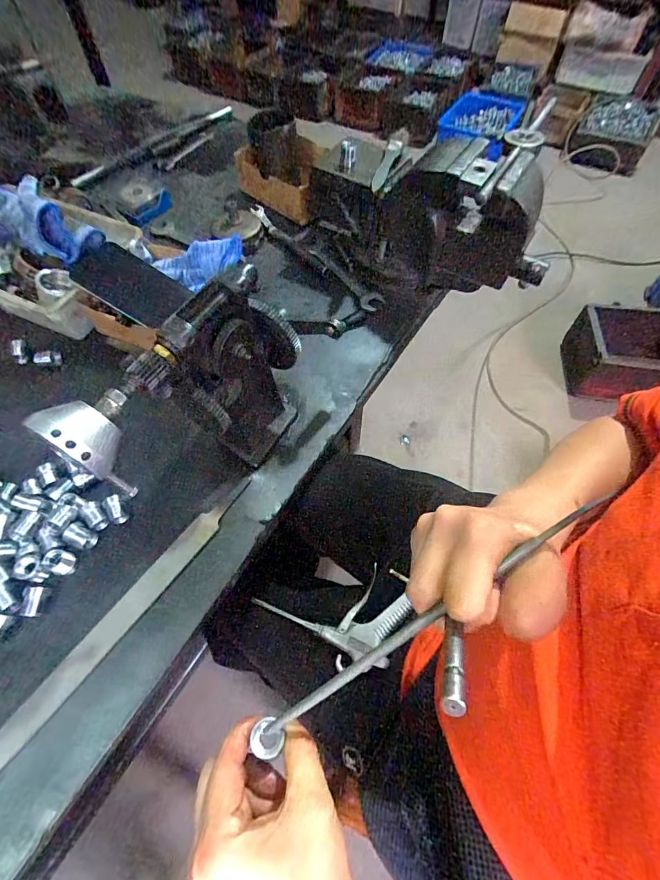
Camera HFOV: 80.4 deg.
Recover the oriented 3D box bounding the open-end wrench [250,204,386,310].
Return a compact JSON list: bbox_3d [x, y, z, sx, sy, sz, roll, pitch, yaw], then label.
[{"bbox_3d":[-0.023,-0.275,0.576,0.035,0.016,0.268,-37,66,-20],"label":"open-end wrench"}]

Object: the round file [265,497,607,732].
[{"bbox_3d":[0.049,0.102,0.216,0.220,0.006,0.007,-39,66,9],"label":"round file"}]

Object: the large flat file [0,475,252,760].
[{"bbox_3d":[-0.175,0.146,0.339,0.021,0.010,0.295,34,64,18],"label":"large flat file"}]

